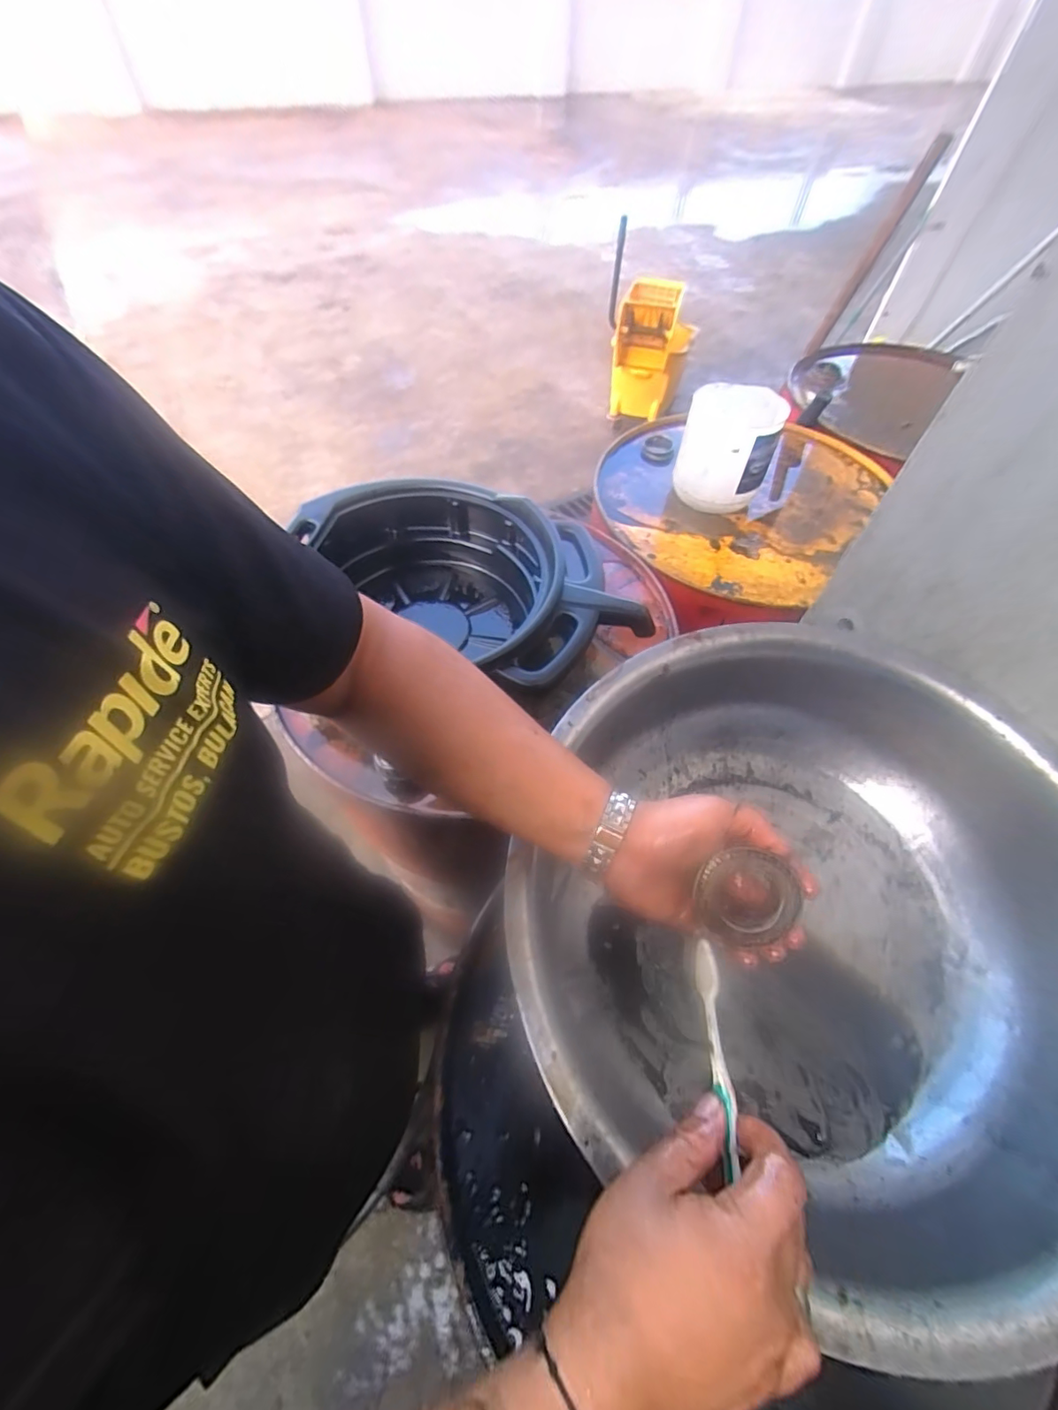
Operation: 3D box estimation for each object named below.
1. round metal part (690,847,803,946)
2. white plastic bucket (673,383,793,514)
[{"bbox_3d":[0.150,0.133,0.358,0.061,0.017,0.061,0,89,12],"label":"round metal part"},{"bbox_3d":[0.338,-0.435,0.883,0.147,0.171,0.136,1,57,-1],"label":"white plastic bucket"}]

